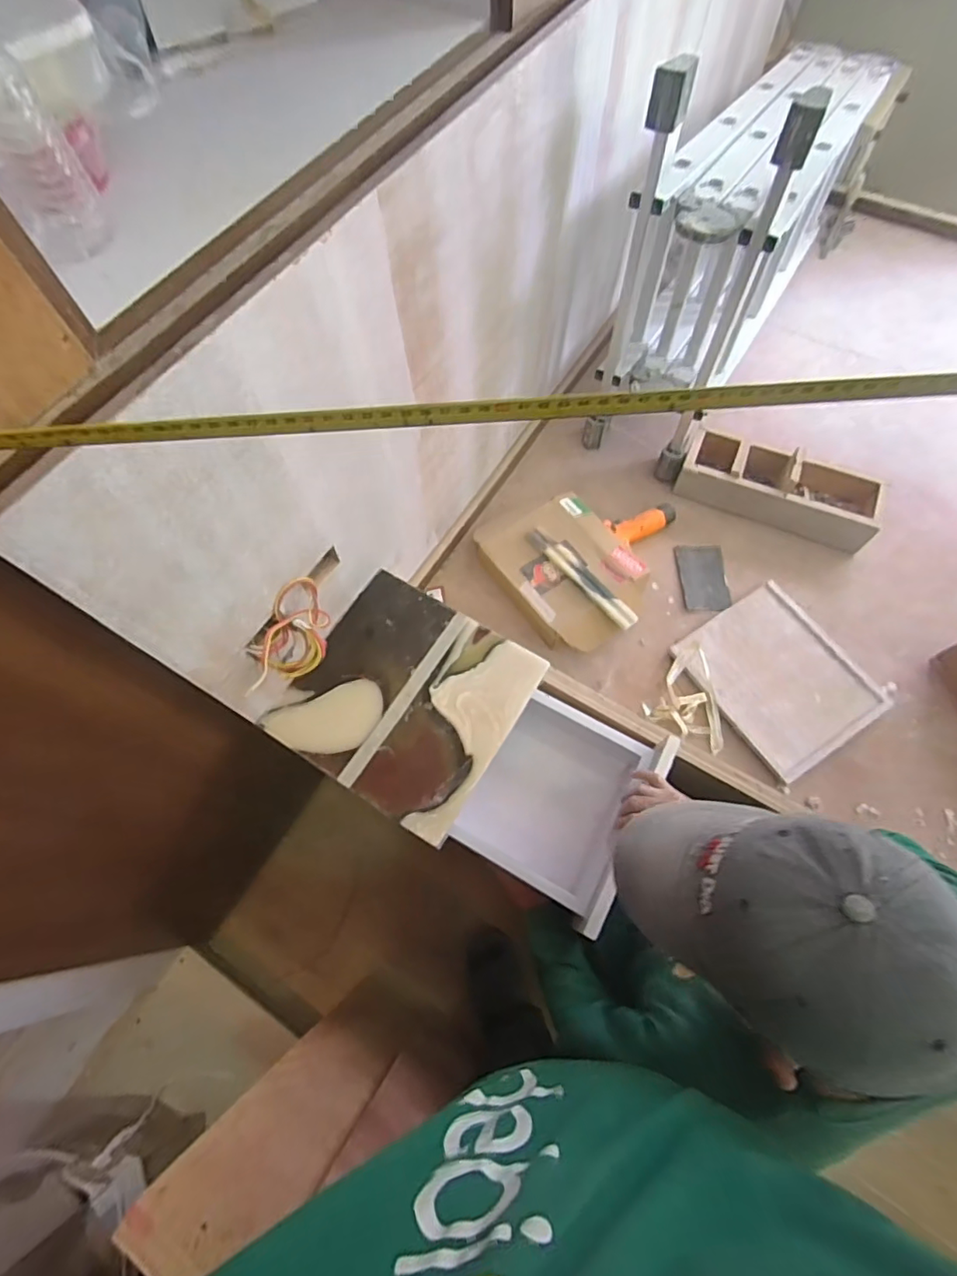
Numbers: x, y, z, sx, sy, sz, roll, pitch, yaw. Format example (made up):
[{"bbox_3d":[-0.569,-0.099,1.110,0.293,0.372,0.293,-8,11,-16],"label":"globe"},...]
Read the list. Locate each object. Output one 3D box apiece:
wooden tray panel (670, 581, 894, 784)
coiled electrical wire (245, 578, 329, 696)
[{"bbox_3d":[0.595,0.074,1.106,0.282,0.028,0.328,-31,70,-11],"label":"wooden tray panel"},{"bbox_3d":[-0.277,0.001,0.829,0.084,0.074,0.171,29,71,13],"label":"coiled electrical wire"}]

